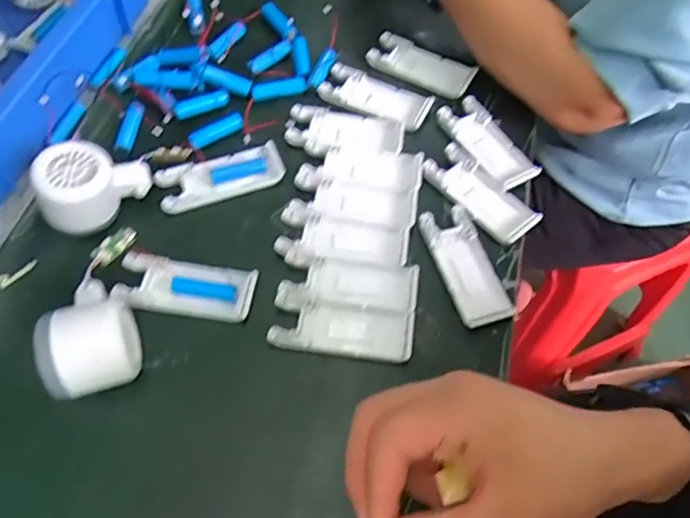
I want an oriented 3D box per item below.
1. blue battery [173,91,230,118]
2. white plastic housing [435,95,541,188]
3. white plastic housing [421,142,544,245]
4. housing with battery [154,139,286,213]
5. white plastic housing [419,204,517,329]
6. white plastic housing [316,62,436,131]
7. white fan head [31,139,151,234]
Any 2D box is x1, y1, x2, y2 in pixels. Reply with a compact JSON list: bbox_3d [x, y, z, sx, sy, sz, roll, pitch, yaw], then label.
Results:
[{"bbox_3d":[-0.132,-0.142,0.528,0.052,0.012,0.014,-23,62,-14],"label":"blue battery"},{"bbox_3d":[0.128,-0.106,0.514,0.041,0.012,0.101,-25,62,-15],"label":"white plastic housing"},{"bbox_3d":[0.115,-0.055,0.491,0.043,0.018,0.103,-39,66,-21],"label":"white plastic housing"},{"bbox_3d":[-0.107,-0.073,0.492,0.105,0.011,0.043,-17,60,-11],"label":"housing with battery"},{"bbox_3d":[0.095,0.004,0.453,0.040,0.006,0.104,-16,60,-10],"label":"white plastic housing"},{"bbox_3d":[0.030,-0.156,0.543,0.104,0.009,0.047,22,61,12],"label":"white plastic housing"},{"bbox_3d":[-0.202,-0.062,0.456,0.082,0.056,0.051,-34,65,-19],"label":"white fan head"}]

